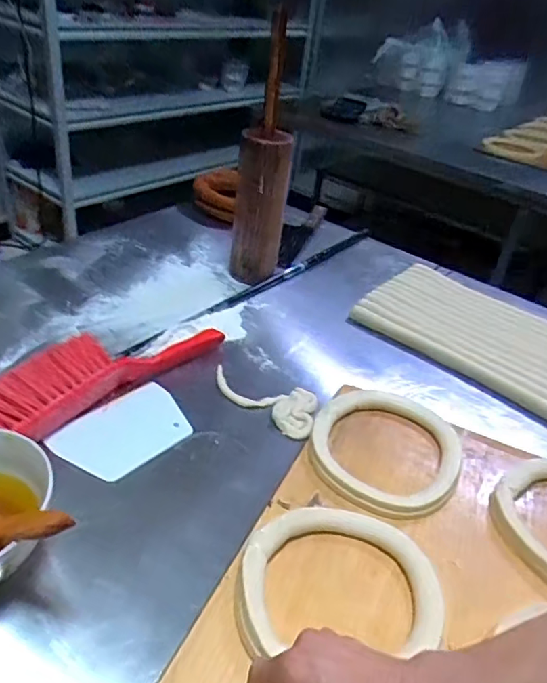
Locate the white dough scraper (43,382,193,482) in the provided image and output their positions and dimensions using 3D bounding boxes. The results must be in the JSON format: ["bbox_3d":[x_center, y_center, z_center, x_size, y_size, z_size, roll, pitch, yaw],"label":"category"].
[{"bbox_3d":[-0.165,0.101,0.611,0.091,0.009,0.147,38,43,21],"label":"white dough scraper"}]

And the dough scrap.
[{"bbox_3d":[-0.016,0.073,0.672,0.141,0.012,0.078,15,36,11],"label":"dough scrap"}]

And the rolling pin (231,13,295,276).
[{"bbox_3d":[-0.014,-0.275,0.830,0.080,0.374,0.089,6,35,-1],"label":"rolling pin"}]

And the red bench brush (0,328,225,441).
[{"bbox_3d":[-0.215,0.038,0.642,0.078,0.059,0.371,30,41,29],"label":"red bench brush"}]

